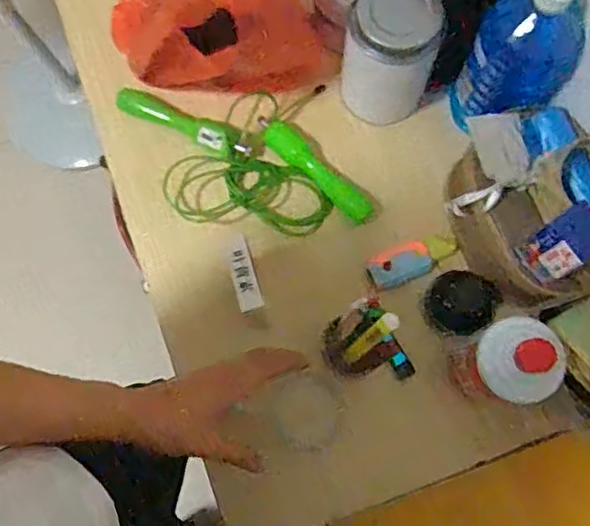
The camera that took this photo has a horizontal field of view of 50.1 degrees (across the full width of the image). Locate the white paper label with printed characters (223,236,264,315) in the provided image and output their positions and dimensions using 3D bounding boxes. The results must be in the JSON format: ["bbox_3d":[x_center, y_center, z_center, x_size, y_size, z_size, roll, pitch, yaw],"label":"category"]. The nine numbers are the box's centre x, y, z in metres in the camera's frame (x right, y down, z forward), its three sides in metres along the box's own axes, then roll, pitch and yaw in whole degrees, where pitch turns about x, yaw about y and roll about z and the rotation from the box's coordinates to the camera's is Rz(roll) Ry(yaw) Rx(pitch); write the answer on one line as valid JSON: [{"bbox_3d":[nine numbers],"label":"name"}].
[{"bbox_3d":[-0.052,0.011,0.626,0.023,0.010,0.073,-17,76,-2],"label":"white paper label with printed characters"}]

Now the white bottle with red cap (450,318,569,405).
[{"bbox_3d":[0.207,0.103,0.630,0.076,0.185,0.080,-17,76,-3],"label":"white bottle with red cap"}]

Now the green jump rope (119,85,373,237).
[{"bbox_3d":[-0.061,-0.124,0.754,0.278,0.035,0.192,-6,76,0],"label":"green jump rope"}]

